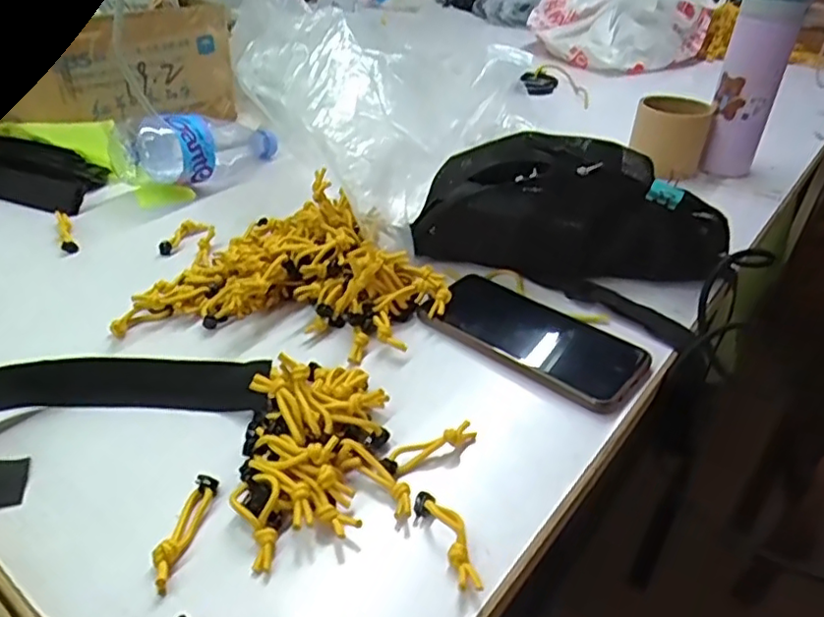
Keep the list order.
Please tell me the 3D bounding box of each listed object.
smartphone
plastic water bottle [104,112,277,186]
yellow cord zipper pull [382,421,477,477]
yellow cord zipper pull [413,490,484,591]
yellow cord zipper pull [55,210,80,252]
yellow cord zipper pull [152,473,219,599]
[{"bbox_3d":[0.092,0.018,0.454,0.155,0.012,0.081,28,42,30],"label":"smartphone"},{"bbox_3d":[-0.230,-0.174,0.672,0.074,0.076,0.180,20,22,22],"label":"plastic water bottle"},{"bbox_3d":[0.013,0.079,0.360,0.065,0.010,0.013,-15,40,-25],"label":"yellow cord zipper pull"},{"bbox_3d":[0.020,0.118,0.314,0.020,0.013,0.059,-14,39,-23],"label":"yellow cord zipper pull"},{"bbox_3d":[-0.314,-0.071,0.559,0.012,0.010,0.070,-17,40,-25],"label":"yellow cord zipper pull"},{"bbox_3d":[-0.116,0.112,0.311,0.013,0.012,0.062,7,36,4],"label":"yellow cord zipper pull"}]

